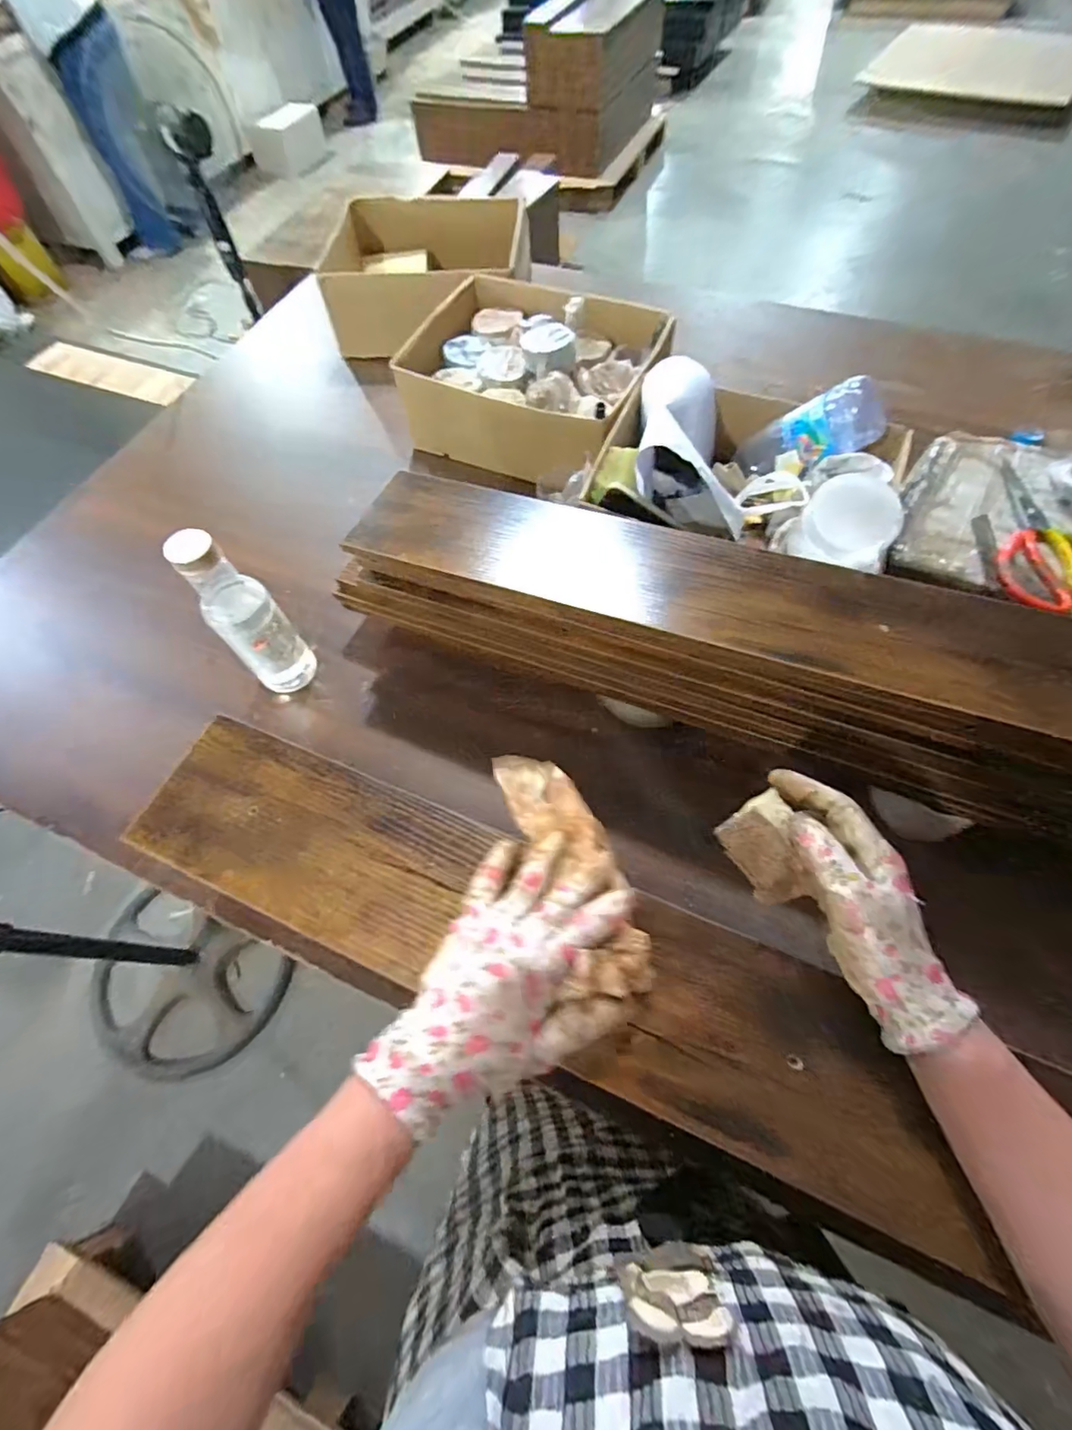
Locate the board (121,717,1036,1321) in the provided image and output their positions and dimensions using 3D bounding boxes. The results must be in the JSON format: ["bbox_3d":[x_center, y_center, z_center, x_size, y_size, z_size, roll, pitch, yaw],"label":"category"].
[{"bbox_3d":[-0.021,0.151,0.381,0.585,0.017,0.127,21,66,14],"label":"board"}]

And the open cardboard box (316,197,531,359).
[{"bbox_3d":[-0.178,-0.754,0.955,0.327,0.131,0.245,0,62,4],"label":"open cardboard box"}]

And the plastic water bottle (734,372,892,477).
[{"bbox_3d":[0.311,-0.320,0.654,0.166,0.073,0.065,-5,54,45],"label":"plastic water bottle"}]

